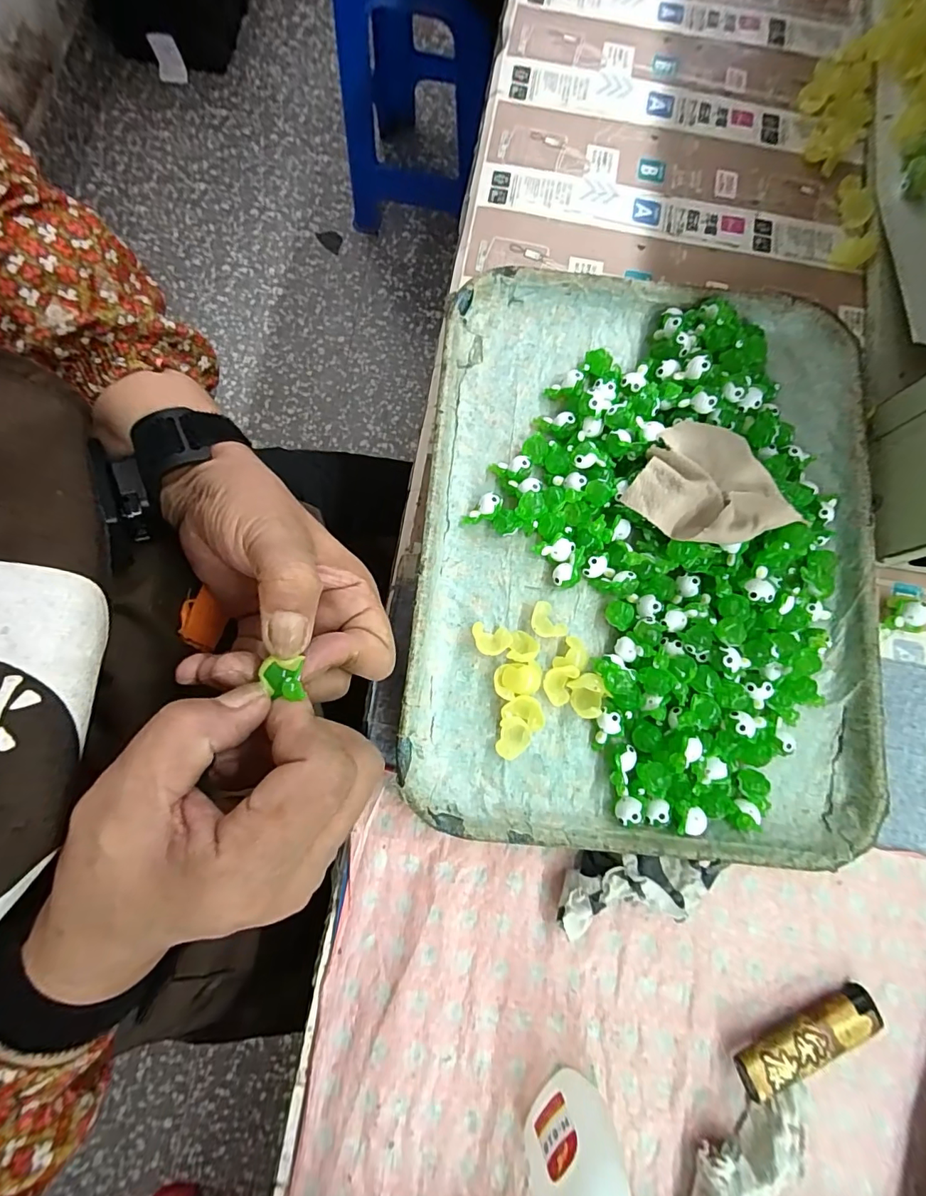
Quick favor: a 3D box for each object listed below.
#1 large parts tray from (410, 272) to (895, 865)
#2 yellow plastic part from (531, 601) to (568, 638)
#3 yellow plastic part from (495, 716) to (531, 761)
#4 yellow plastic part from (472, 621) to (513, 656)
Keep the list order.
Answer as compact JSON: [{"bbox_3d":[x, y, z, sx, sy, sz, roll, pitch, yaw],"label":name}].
[{"bbox_3d":[0.107,-0.034,0.283,0.263,0.040,0.340,6,79,0],"label":"large parts tray"},{"bbox_3d":[0.048,0.014,0.280,0.017,0.011,0.023,-25,81,-5],"label":"yellow plastic part"},{"bbox_3d":[0.028,0.078,0.266,0.018,0.012,0.023,10,79,1],"label":"yellow plastic part"},{"bbox_3d":[0.016,0.024,0.276,0.023,0.011,0.017,8,79,1],"label":"yellow plastic part"}]

